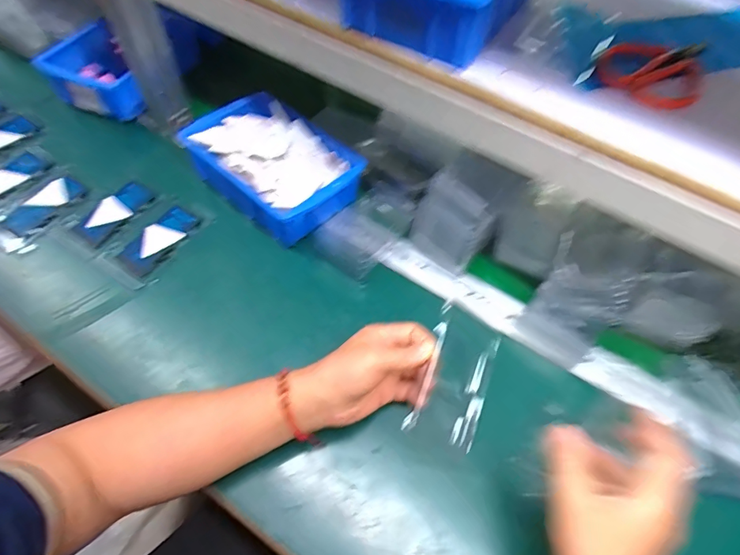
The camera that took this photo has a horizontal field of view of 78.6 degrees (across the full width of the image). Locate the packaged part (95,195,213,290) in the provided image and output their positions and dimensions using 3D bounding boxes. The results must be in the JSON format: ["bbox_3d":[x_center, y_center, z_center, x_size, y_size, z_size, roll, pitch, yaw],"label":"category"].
[{"bbox_3d":[-0.256,-0.047,0.543,0.072,0.012,0.129,29,58,16],"label":"packaged part"}]

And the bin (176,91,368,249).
[{"bbox_3d":[-0.119,-0.144,0.578,0.145,0.075,0.205,-38,65,-25],"label":"bin"}]

